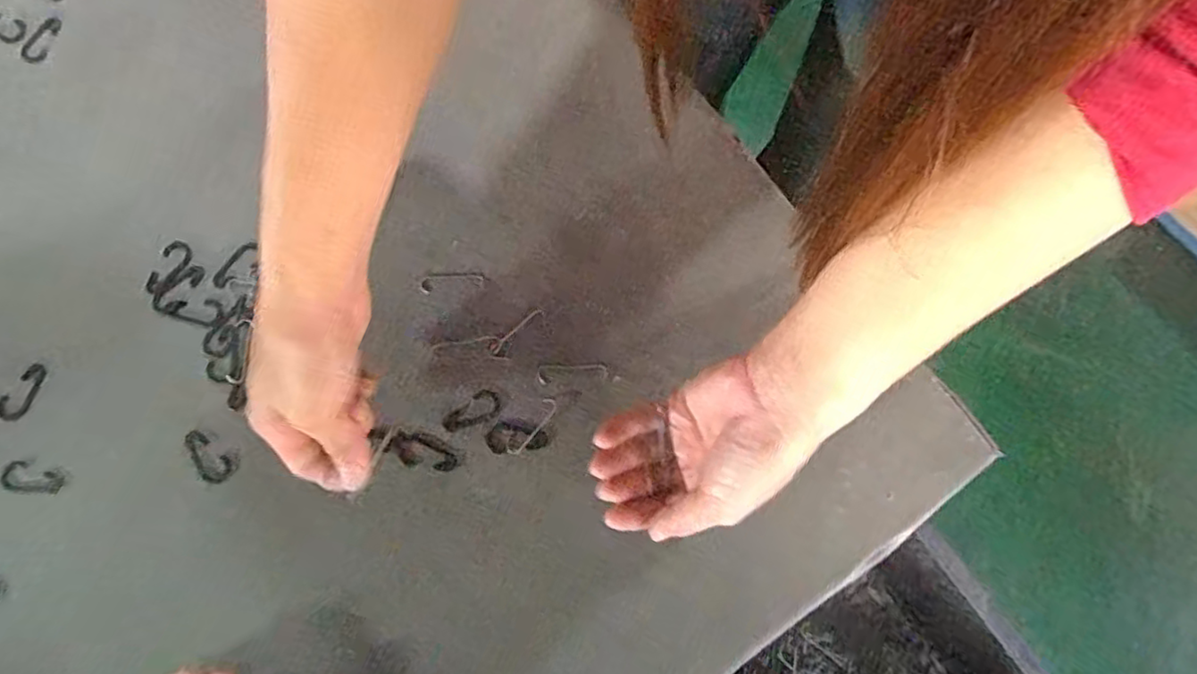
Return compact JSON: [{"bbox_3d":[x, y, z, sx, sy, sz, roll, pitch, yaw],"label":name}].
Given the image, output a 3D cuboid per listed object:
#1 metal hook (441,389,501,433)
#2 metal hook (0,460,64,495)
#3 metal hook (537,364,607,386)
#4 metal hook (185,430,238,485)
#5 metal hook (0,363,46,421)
[{"bbox_3d":[-0.077,0.044,0.393,0.036,0.004,0.018,-25,77,-6],"label":"metal hook"},{"bbox_3d":[-0.334,0.084,0.384,0.035,0.006,0.016,14,76,3],"label":"metal hook"},{"bbox_3d":[-0.016,0.022,0.400,0.043,0.004,0.013,0,75,0],"label":"metal hook"},{"bbox_3d":[-0.233,0.072,0.388,0.037,0.005,0.017,42,79,10],"label":"metal hook"},{"bbox_3d":[-0.348,0.033,0.394,0.016,0.005,0.035,18,76,4],"label":"metal hook"}]

